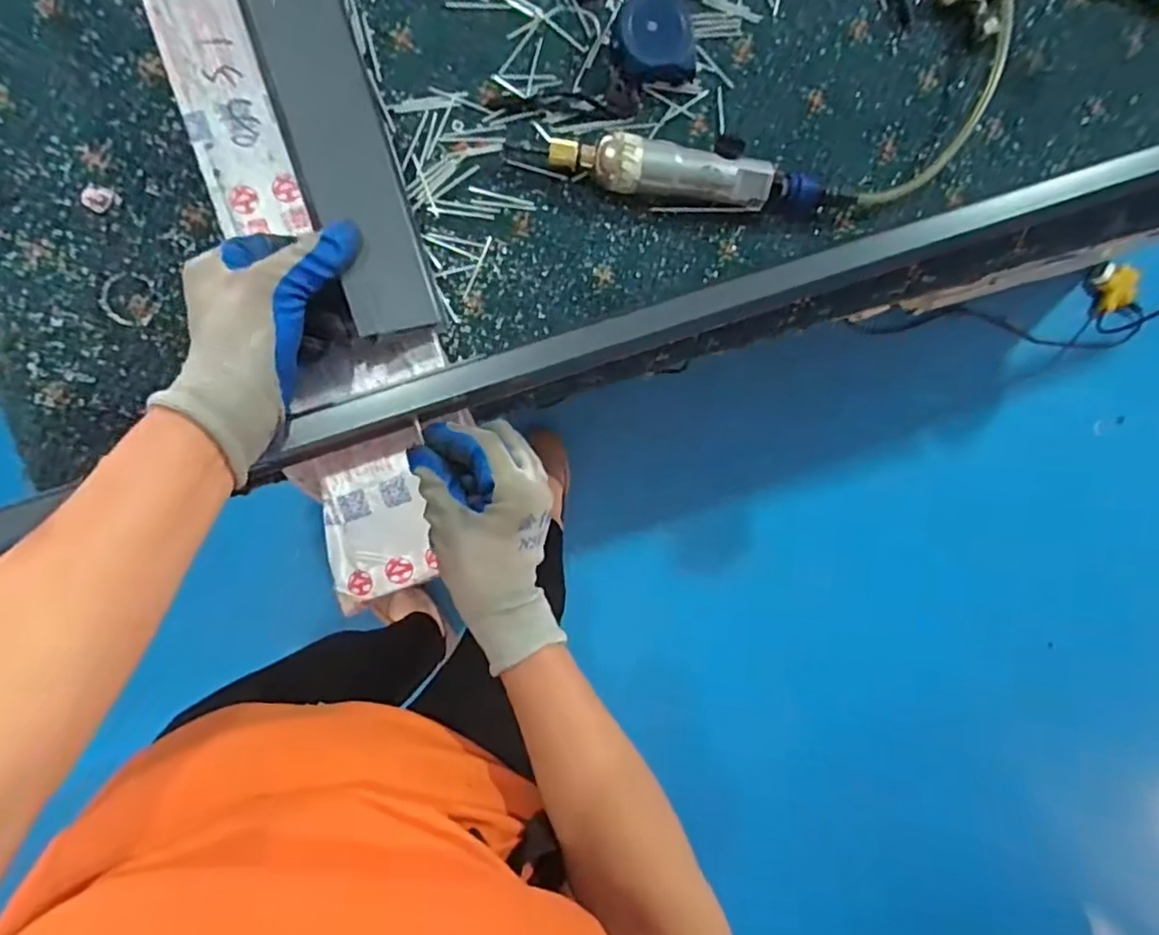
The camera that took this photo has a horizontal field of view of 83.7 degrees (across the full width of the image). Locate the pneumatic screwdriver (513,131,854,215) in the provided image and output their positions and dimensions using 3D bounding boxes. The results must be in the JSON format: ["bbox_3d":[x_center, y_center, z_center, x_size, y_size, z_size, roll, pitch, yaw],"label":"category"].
[{"bbox_3d":[0.083,-0.236,0.523,0.270,0.047,0.041,2,92,-10],"label":"pneumatic screwdriver"}]

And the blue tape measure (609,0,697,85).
[{"bbox_3d":[0.059,-0.348,0.520,0.065,0.042,0.066,0,92,-10],"label":"blue tape measure"}]

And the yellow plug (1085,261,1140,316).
[{"bbox_3d":[1.161,-0.393,1.408,0.077,0.058,0.116,-1,91,-10],"label":"yellow plug"}]

